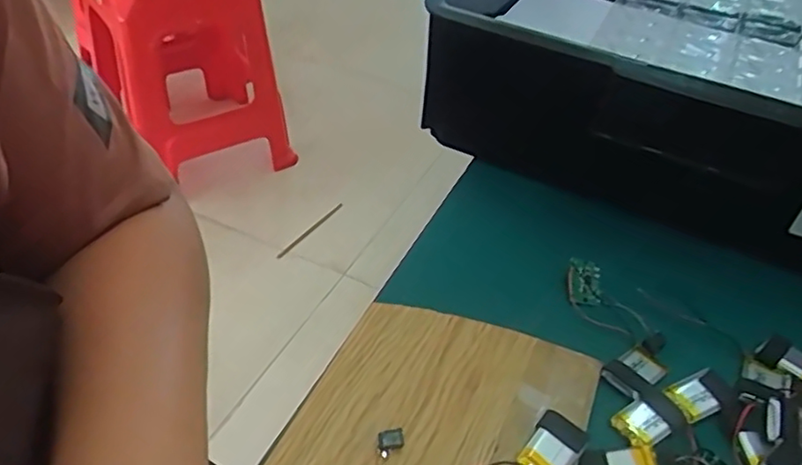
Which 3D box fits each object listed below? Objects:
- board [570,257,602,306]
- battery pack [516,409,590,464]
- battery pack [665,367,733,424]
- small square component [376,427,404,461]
[{"bbox_3d":[0.103,0.028,0.357,0.017,0.004,0.025,3,77,-2],"label":"board"},{"bbox_3d":[0.064,0.094,0.273,0.020,0.010,0.030,27,46,23],"label":"battery pack"},{"bbox_3d":[0.144,0.078,0.308,0.029,0.006,0.018,-18,47,-25],"label":"battery pack"},{"bbox_3d":[-0.004,0.089,0.270,0.011,0.009,0.008,-1,44,-9],"label":"small square component"}]

